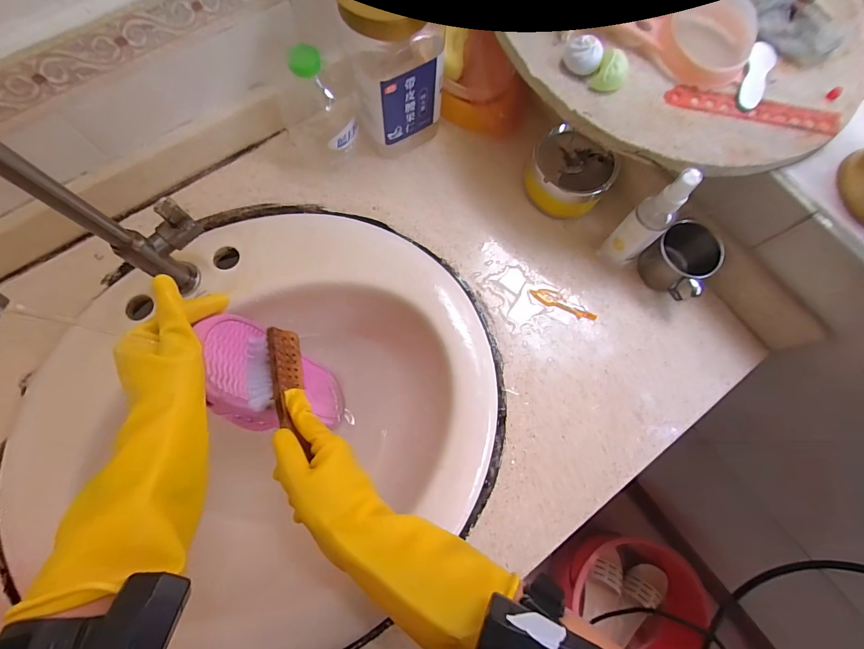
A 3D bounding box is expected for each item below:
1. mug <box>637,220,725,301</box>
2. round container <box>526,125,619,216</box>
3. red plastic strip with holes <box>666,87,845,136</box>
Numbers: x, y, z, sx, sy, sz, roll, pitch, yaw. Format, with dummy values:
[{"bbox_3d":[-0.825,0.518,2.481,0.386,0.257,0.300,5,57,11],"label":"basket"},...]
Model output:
[{"bbox_3d":[0.283,-0.073,0.445,0.065,0.062,0.069,1,74,-2],"label":"mug"},{"bbox_3d":[0.164,-0.181,0.475,0.100,0.050,0.089,22,74,4],"label":"round container"},{"bbox_3d":[0.299,-0.198,0.362,0.162,0.004,0.023,10,74,1],"label":"red plastic strip with holes"}]

